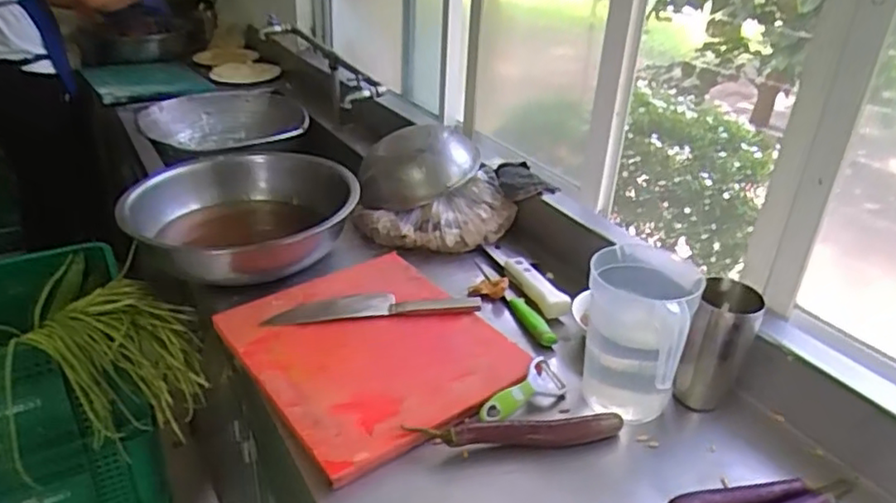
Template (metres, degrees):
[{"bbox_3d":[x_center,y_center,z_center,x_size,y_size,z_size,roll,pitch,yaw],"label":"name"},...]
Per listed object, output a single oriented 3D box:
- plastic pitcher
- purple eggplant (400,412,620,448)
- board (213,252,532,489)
[{"bbox_3d":[0.246,0.127,0.880,0.137,0.218,0.164,13,31,15],"label":"plastic pitcher"},{"bbox_3d":[0.089,0.233,0.834,0.272,0.034,0.032,1,30,-4],"label":"purple eggplant"},{"bbox_3d":[-0.120,0.141,0.988,0.342,0.034,0.400,-18,36,-33],"label":"board"}]

